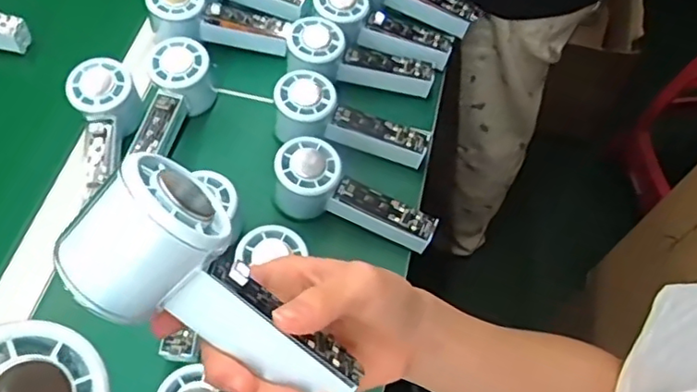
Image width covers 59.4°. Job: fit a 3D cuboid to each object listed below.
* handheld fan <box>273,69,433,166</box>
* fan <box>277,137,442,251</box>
[{"bbox_3d":[0.000,-0.066,0.588,0.152,0.053,0.058,22,60,-5],"label":"handheld fan"},{"bbox_3d":[0.002,0.004,0.547,0.150,0.052,0.057,26,61,-3],"label":"fan"}]

